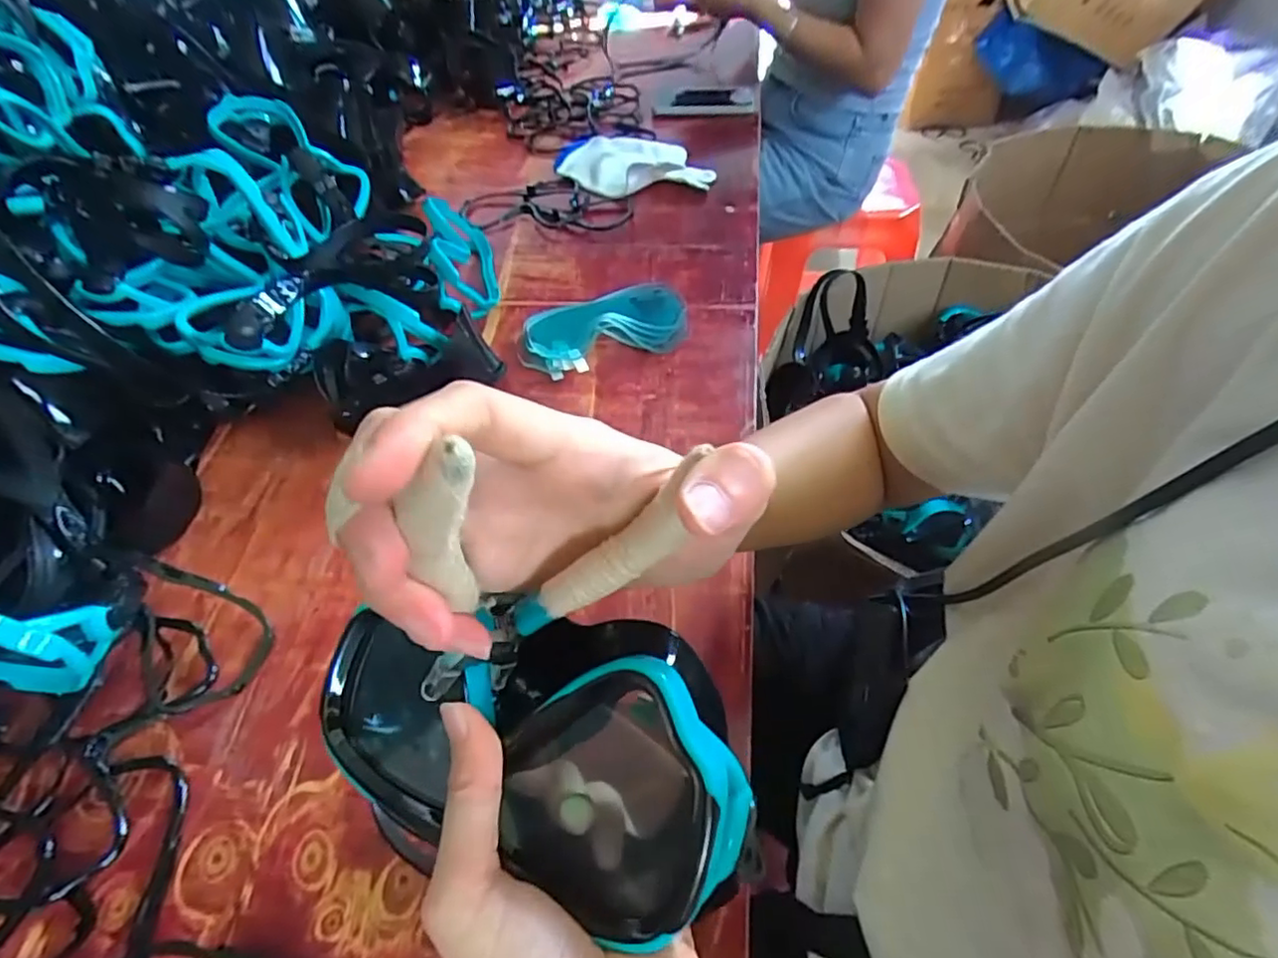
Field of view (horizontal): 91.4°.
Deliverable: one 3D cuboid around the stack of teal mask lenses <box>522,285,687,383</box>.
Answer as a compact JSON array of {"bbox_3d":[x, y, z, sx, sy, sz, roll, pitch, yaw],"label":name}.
[{"bbox_3d":[-0.034,-0.146,0.605,0.162,0.025,0.101,-11,51,-6],"label":"stack of teal mask lenses"}]

